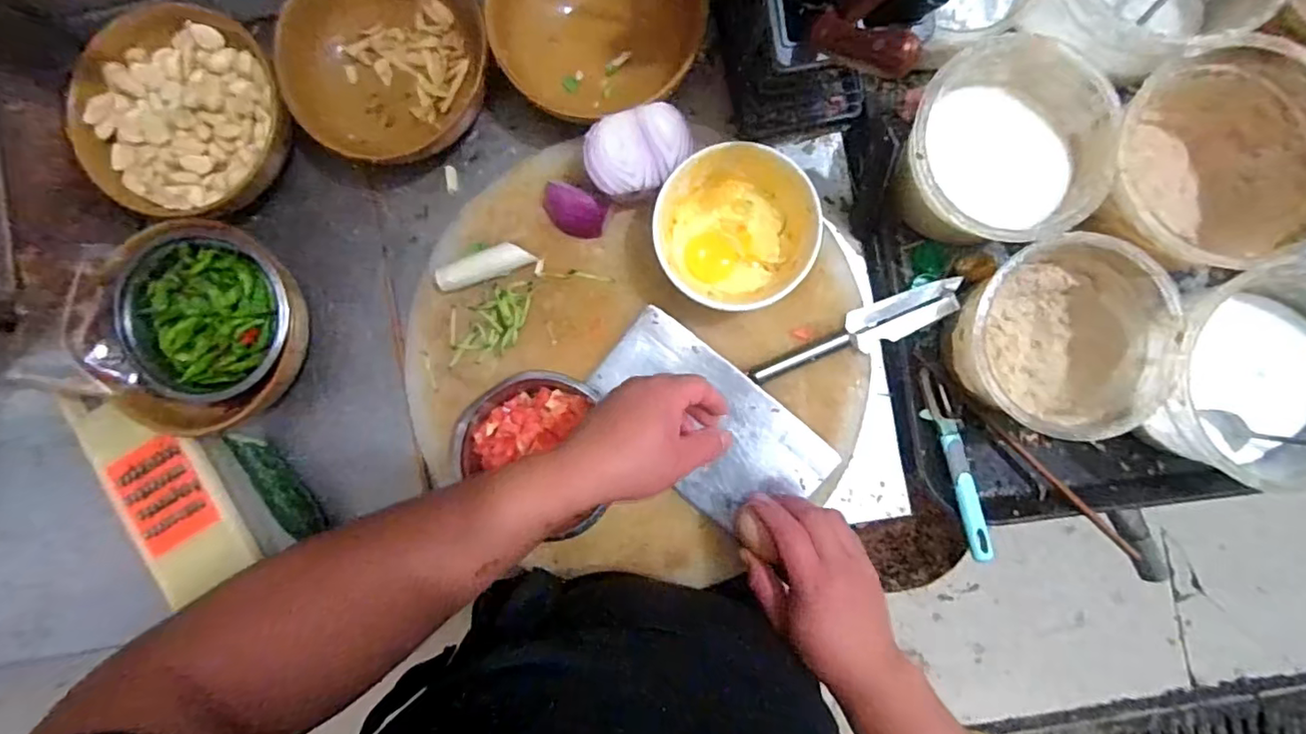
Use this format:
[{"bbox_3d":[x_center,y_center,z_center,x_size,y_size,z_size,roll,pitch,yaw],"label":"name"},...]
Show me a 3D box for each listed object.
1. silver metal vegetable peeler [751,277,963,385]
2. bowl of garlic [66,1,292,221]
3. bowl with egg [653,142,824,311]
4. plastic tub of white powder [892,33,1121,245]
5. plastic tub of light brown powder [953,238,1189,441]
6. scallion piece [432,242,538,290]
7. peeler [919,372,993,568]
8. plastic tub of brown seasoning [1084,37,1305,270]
[{"bbox_3d":[0.180,-0.028,0.529,0.191,0.016,0.035,-24,87,4],"label":"silver metal vegetable peeler"},{"bbox_3d":[-0.428,-0.230,0.553,0.169,0.067,0.182,0,89,5],"label":"bowl of garlic"},{"bbox_3d":[0.072,-0.118,0.516,0.130,0.061,0.133,0,89,1],"label":"bowl with egg"},{"bbox_3d":[0.281,-0.173,0.504,0.150,0.110,0.152,0,89,1],"label":"plastic tub of white powder"},{"bbox_3d":[0.331,-0.023,0.498,0.146,0.095,0.148,0,89,1],"label":"plastic tub of light brown powder"},{"bbox_3d":[-0.155,-0.093,0.547,0.086,0.020,0.023,-20,87,4],"label":"scallion piece"},{"bbox_3d":[0.272,0.085,0.530,0.028,0.032,0.165,-16,88,4],"label":"peeler"},{"bbox_3d":[0.445,-0.157,0.493,0.170,0.110,0.163,0,89,1],"label":"plastic tub of brown seasoning"}]

